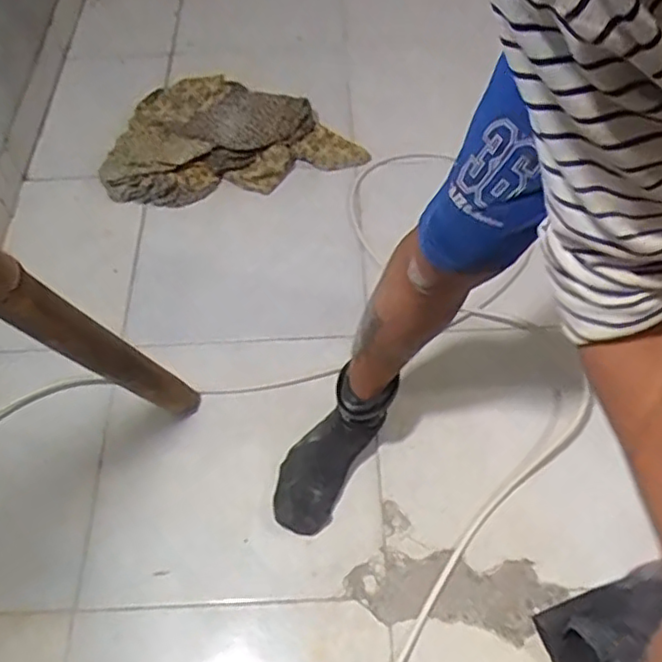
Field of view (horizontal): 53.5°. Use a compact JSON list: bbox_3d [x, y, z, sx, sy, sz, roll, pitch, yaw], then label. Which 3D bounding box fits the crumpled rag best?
[{"bbox_3d":[-0.191,-0.382,1.270,0.495,0.079,0.278,-5,58,-1],"label":"crumpled rag"}]

